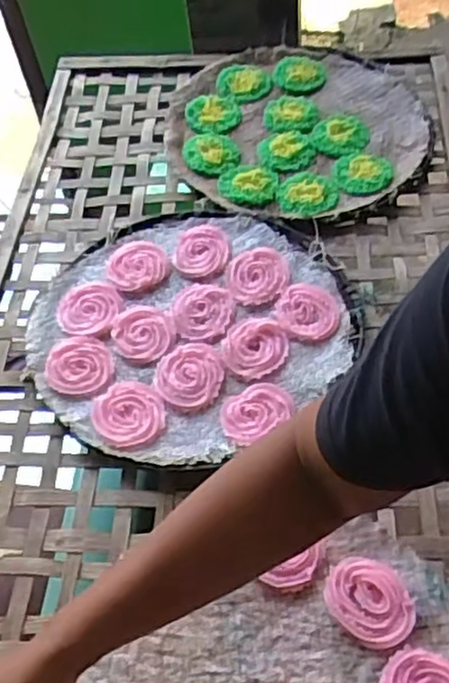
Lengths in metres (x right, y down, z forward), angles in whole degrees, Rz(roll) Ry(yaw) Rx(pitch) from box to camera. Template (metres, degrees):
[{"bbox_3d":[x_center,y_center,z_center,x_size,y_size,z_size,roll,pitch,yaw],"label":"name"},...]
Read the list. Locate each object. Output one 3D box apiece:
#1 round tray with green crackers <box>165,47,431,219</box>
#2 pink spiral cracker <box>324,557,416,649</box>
[{"bbox_3d":[0.096,-0.304,0.998,0.347,0.026,0.330,-2,51,3],"label":"round tray with green crackers"},{"bbox_3d":[0.130,0.231,0.634,0.071,0.004,0.081,-31,55,-19],"label":"pink spiral cracker"}]

